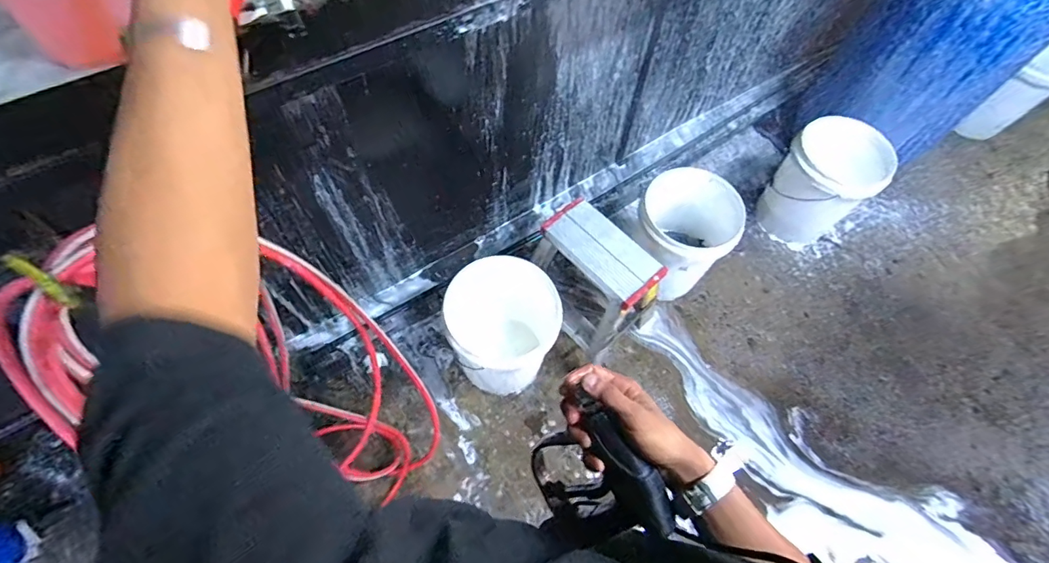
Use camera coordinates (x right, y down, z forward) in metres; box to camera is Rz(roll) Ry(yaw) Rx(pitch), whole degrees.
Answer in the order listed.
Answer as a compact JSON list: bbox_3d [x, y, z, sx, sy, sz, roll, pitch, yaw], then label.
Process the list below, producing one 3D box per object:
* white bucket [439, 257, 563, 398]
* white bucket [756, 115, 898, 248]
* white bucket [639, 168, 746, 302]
[{"bbox_3d":[-0.075,0.113,1.391,0.278,0.342,0.322,-35,67,-20],"label":"white bucket"},{"bbox_3d":[1.036,-0.339,1.653,0.287,0.389,0.287,1,60,-2],"label":"white bucket"},{"bbox_3d":[0.503,-0.155,1.535,0.292,0.335,0.334,26,62,12],"label":"white bucket"}]

